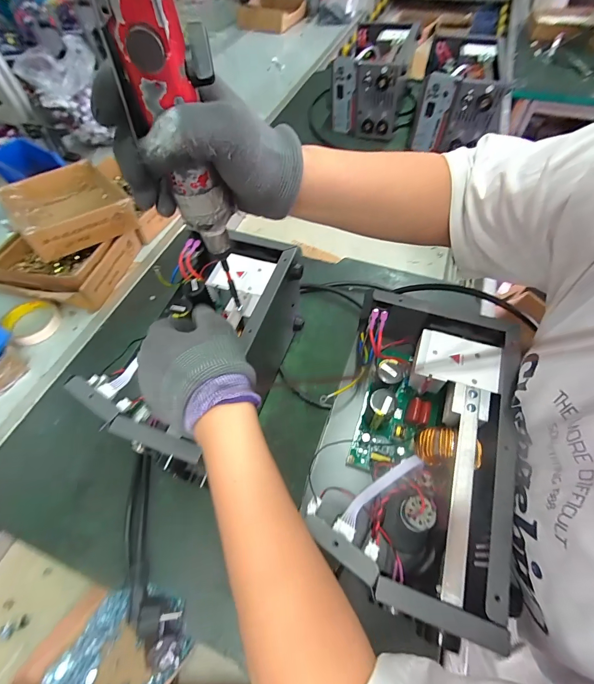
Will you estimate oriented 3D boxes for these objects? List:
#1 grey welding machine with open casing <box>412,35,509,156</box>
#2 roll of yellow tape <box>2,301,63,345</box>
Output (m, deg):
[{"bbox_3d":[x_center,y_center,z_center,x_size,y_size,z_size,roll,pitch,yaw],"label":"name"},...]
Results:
[{"bbox_3d":[0.397,-0.613,0.832,0.169,0.150,0.285,12,59,9],"label":"grey welding machine with open casing"},{"bbox_3d":[-0.465,-0.039,0.590,0.097,0.020,0.080,36,66,21],"label":"roll of yellow tape"}]

